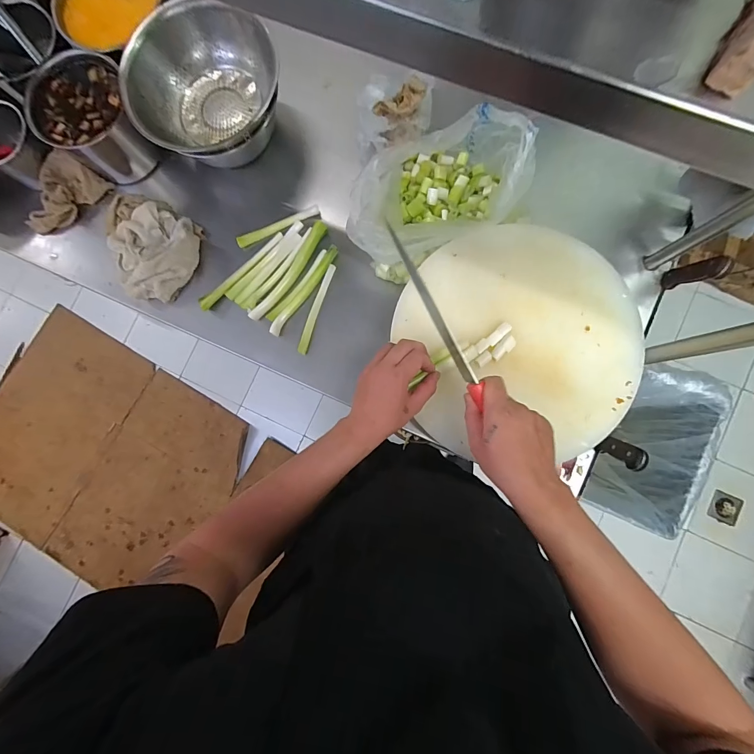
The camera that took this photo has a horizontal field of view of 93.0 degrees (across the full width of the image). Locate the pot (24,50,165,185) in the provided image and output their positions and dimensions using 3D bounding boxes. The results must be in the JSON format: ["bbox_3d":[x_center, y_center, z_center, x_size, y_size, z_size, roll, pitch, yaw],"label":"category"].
[{"bbox_3d":[-0.505,-0.456,0.657,0.166,0.137,0.155,0,85,3],"label":"pot"}]

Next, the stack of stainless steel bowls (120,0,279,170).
[{"bbox_3d":[-0.292,-0.489,0.624,0.226,0.132,0.214,-13,84,2],"label":"stack of stainless steel bowls"}]

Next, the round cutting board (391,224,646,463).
[{"bbox_3d":[0.204,-0.057,0.528,0.340,0.027,0.324,0,86,5],"label":"round cutting board"}]

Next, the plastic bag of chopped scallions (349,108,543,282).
[{"bbox_3d":[0.090,-0.288,0.584,0.210,0.128,0.267,42,88,6],"label":"plastic bag of chopped scallions"}]

